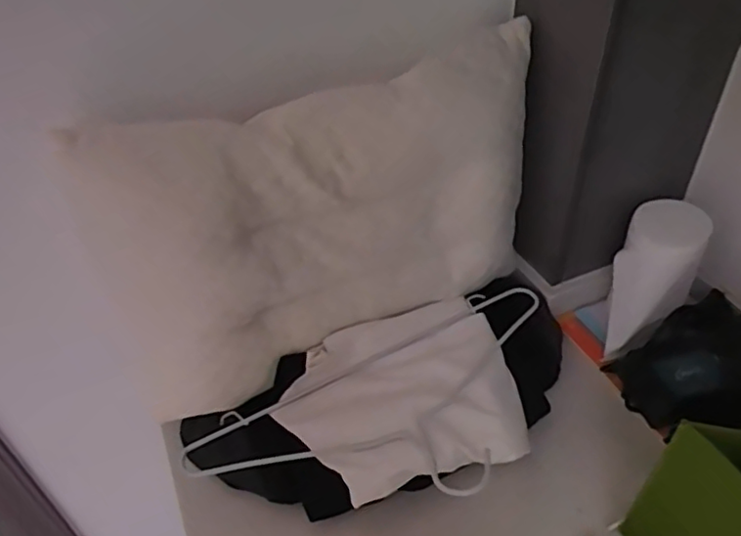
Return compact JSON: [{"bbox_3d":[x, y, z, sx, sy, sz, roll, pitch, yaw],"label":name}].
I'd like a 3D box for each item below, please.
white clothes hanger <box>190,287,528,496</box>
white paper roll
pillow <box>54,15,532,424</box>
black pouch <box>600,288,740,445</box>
[{"bbox_3d":[0.032,0.156,0.661,0.441,0.040,0.202,-22,45,-20],"label":"white clothes hanger"},{"bbox_3d":[0.339,0.015,0.753,0.086,0.198,0.077,26,14,29],"label":"white paper roll"},{"bbox_3d":[-0.035,-0.051,0.670,0.481,0.319,0.129,-24,46,-22],"label":"pillow"},{"bbox_3d":[0.386,0.120,0.706,0.191,0.068,0.142,-24,46,-22],"label":"black pouch"}]

